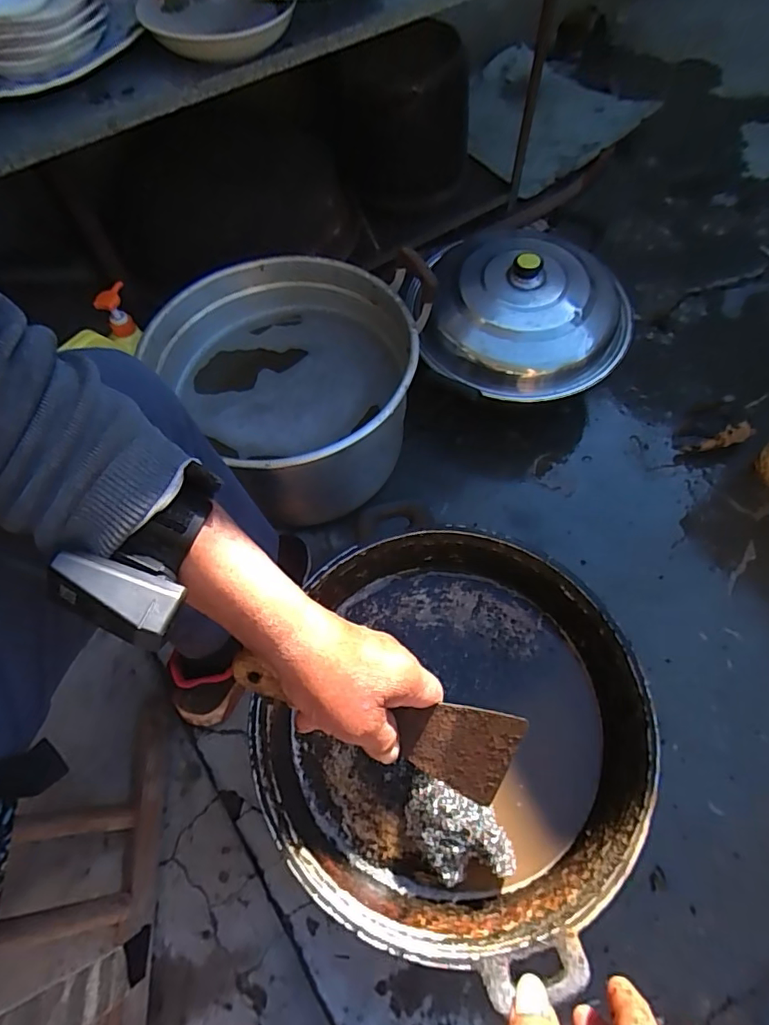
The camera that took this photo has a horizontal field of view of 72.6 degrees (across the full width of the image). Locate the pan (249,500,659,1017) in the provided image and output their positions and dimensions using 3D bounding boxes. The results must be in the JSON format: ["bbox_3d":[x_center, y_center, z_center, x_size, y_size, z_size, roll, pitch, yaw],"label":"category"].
[{"bbox_3d":[0.074,0.215,0.538,0.351,0.097,0.368,24,65,12],"label":"pan"}]

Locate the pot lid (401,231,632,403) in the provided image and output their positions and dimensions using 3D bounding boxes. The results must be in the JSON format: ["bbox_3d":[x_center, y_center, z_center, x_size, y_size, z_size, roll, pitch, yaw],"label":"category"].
[{"bbox_3d":[0.217,-0.333,0.819,0.324,0.089,0.309,-2,65,4],"label":"pot lid"}]

